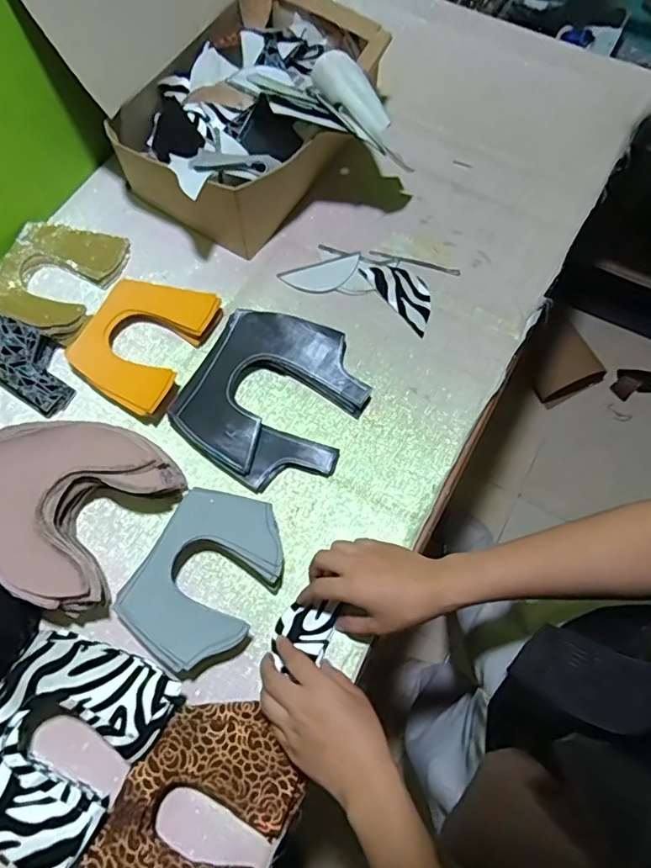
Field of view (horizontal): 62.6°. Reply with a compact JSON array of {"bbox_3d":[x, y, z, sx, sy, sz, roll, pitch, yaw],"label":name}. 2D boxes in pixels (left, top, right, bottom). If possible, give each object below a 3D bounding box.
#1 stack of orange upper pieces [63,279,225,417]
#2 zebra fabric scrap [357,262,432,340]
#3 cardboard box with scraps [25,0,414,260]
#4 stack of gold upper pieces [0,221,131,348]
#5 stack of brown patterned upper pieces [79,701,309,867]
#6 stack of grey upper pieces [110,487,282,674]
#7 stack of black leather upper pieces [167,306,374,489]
[{"bbox_3d":[-0.209,-0.110,0.613,0.125,0.023,0.159,23,69,9],"label":"stack of orange upper pieces"},{"bbox_3d":[0.094,-0.176,0.656,0.053,0.005,0.118,-37,75,-12],"label":"zebra fabric scrap"},{"bbox_3d":[-0.089,-0.438,0.613,0.360,0.287,0.338,29,70,11],"label":"cardboard box with scraps"},{"bbox_3d":[-0.328,-0.194,0.652,0.142,0.022,0.163,19,68,7],"label":"stack of gold upper pieces"},{"bbox_3d":[-0.106,0.323,0.439,0.133,0.032,0.185,24,69,9],"label":"stack of brown patterned upper pieces"},{"bbox_3d":[-0.112,0.135,0.514,0.115,0.036,0.159,29,70,11],"label":"stack of grey upper pieces"},{"bbox_3d":[-0.056,-0.041,0.583,0.179,0.036,0.186,26,69,10],"label":"stack of black leather upper pieces"}]

